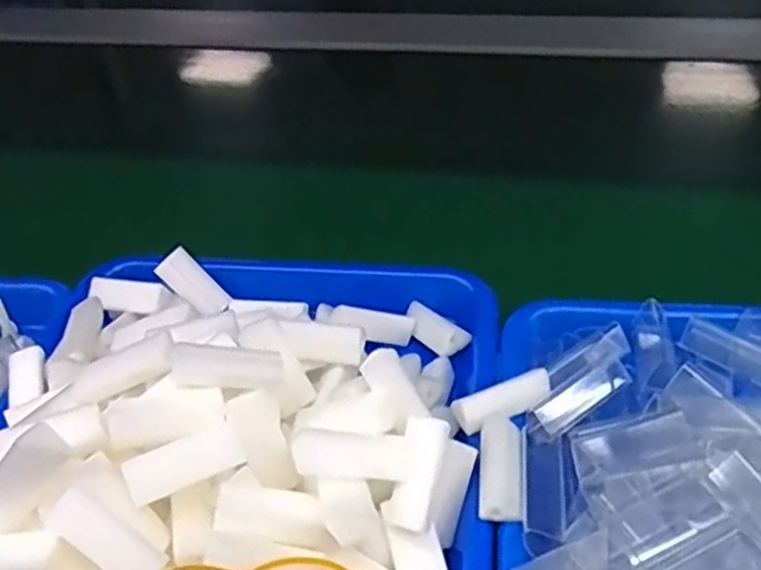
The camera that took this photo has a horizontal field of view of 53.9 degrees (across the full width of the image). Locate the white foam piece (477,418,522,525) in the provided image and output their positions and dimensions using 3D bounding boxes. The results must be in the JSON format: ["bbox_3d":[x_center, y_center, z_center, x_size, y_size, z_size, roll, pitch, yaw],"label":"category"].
[{"bbox_3d":[0.053,0.082,0.330,0.018,0.014,0.048,-8,43,17],"label":"white foam piece"}]

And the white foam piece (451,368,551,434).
[{"bbox_3d":[0.058,0.054,0.351,0.047,0.012,0.014,-17,43,-13],"label":"white foam piece"}]

